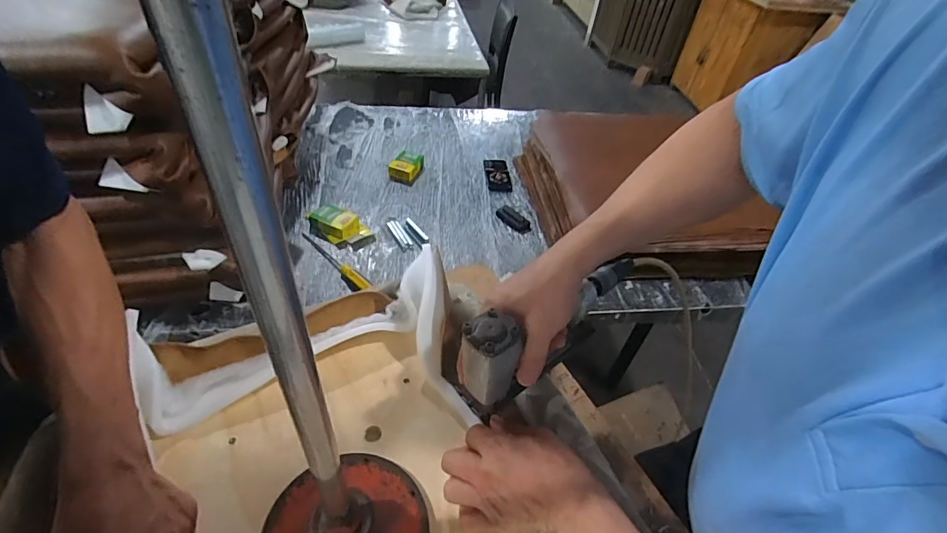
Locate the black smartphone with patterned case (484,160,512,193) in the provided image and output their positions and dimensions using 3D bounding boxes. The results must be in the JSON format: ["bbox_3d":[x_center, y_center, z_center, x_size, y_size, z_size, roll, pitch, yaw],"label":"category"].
[{"bbox_3d":[0.080,-0.305,1.512,0.083,0.011,0.197,1,44,-7],"label":"black smartphone with patterned case"}]

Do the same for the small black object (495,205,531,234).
[{"bbox_3d":[0.121,-0.139,1.345,0.064,0.016,0.119,-27,53,-31],"label":"small black object"}]

